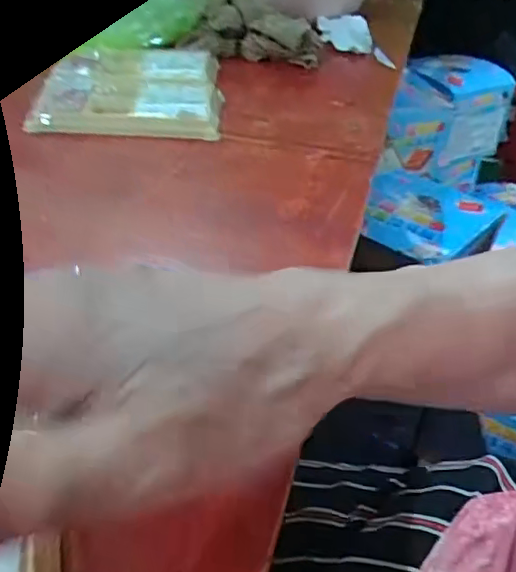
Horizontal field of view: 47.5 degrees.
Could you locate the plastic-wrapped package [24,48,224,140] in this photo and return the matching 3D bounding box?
[{"bbox_3d":[-0.097,-0.154,0.454,0.130,0.018,0.137,0,39,-5],"label":"plastic-wrapped package"}]

